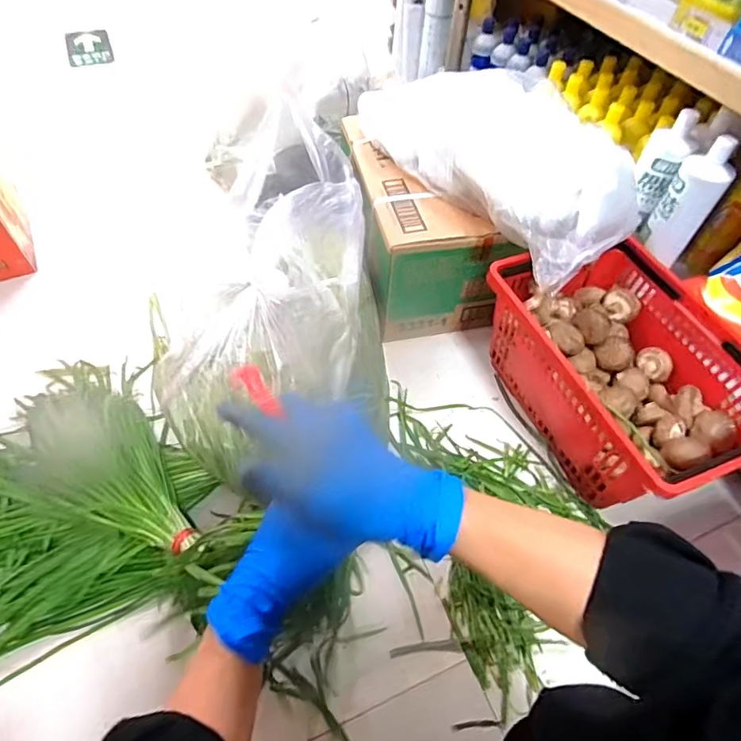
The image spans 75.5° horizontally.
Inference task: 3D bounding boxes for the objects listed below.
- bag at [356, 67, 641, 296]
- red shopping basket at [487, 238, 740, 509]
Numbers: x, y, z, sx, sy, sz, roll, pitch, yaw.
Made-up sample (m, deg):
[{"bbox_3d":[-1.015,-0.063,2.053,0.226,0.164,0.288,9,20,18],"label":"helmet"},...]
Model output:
[{"bbox_3d":[0.223,-0.389,0.822,0.259,0.125,0.539,-27,61,-21],"label":"bag"},{"bbox_3d":[0.402,0.008,0.799,0.309,0.222,0.410,-17,58,-15],"label":"red shopping basket"}]

